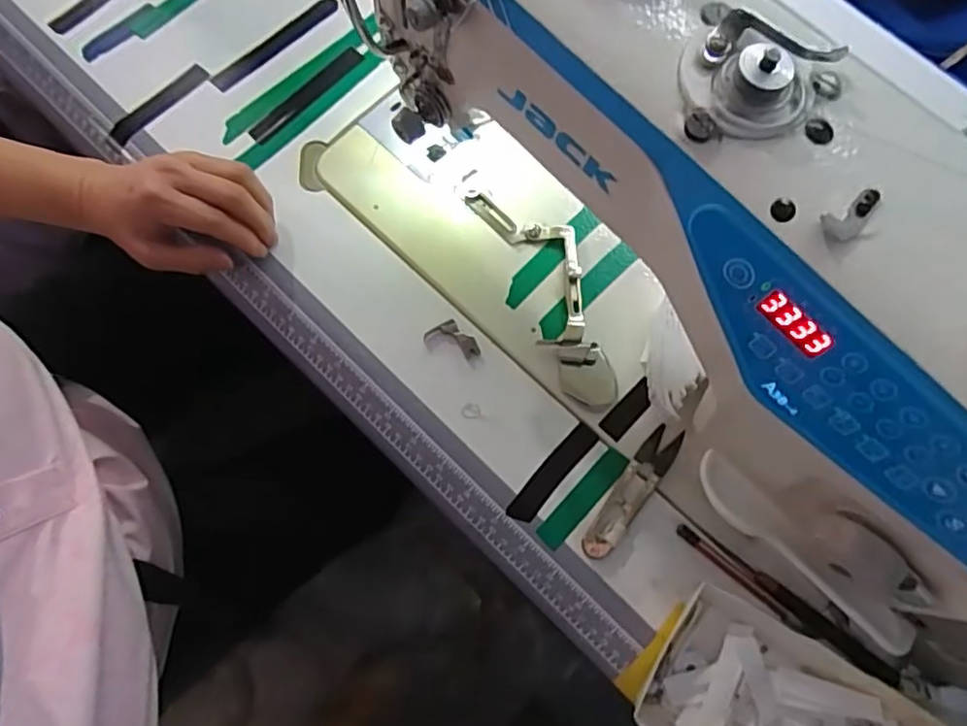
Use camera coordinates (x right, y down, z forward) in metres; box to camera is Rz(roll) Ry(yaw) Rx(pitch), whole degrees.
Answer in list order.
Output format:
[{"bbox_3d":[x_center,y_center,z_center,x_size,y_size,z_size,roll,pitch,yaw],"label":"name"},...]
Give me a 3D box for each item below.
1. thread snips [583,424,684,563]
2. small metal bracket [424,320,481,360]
[{"bbox_3d":[0.100,0.086,0.420,0.022,0.009,0.101,36,76,9],"label":"thread snips"},{"bbox_3d":[-0.020,-0.018,0.442,0.040,0.006,0.019,23,74,5],"label":"small metal bracket"}]

